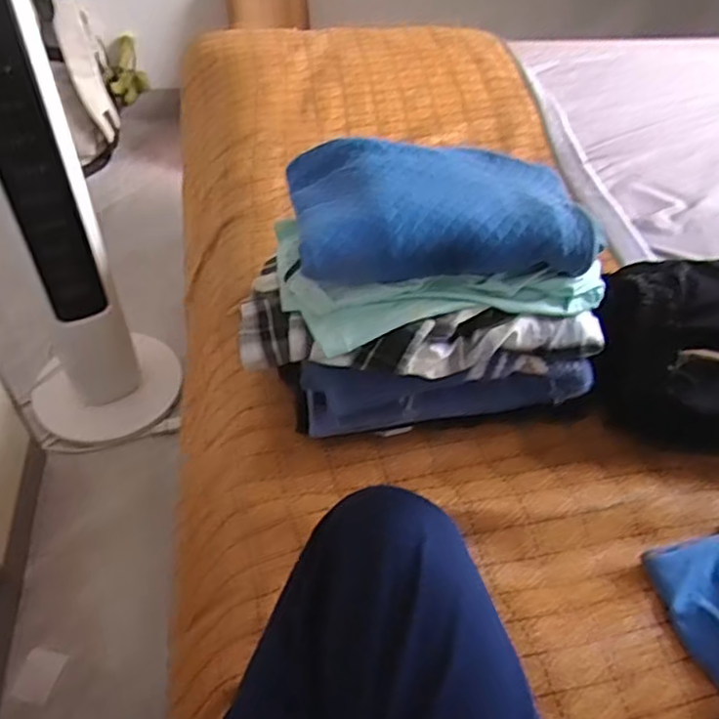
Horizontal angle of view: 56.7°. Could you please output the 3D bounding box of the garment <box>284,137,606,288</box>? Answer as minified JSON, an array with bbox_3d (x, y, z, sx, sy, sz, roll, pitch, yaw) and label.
[{"bbox_3d":[0.075,-0.162,0.675,0.275,0.050,0.206,-2,49,-6],"label":"garment"}]

